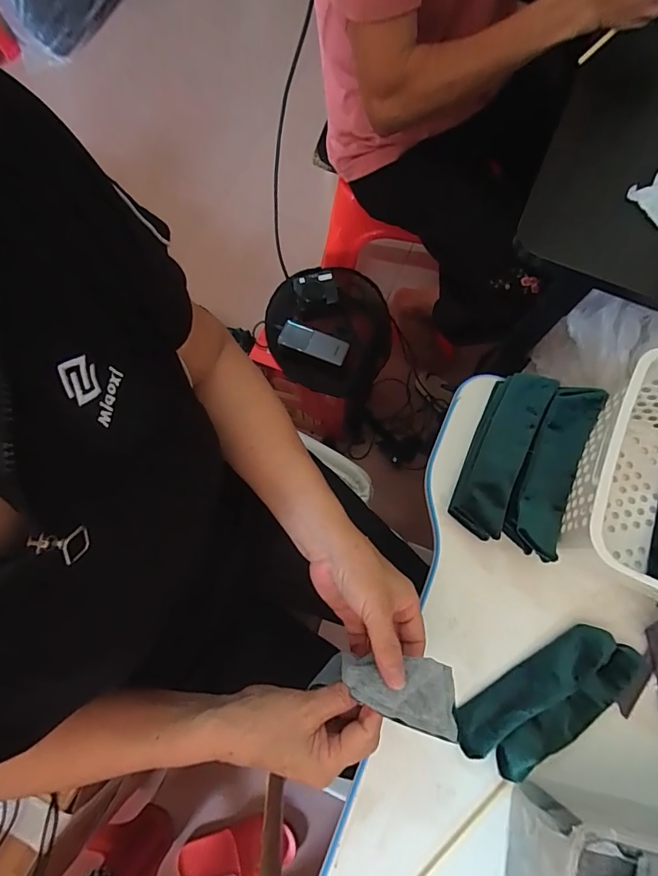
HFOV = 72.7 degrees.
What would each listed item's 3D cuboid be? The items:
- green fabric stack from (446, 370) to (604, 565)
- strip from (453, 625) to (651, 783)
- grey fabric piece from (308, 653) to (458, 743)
[{"bbox_3d":[0.200,0.019,0.458,0.100,0.035,0.179,24,75,8],"label":"green fabric stack"},{"bbox_3d":[0.204,0.235,0.402,0.183,0.024,0.070,-28,75,-7],"label":"strip"},{"bbox_3d":[0.045,0.189,0.342,0.106,0.024,0.045,13,74,7],"label":"grey fabric piece"}]

